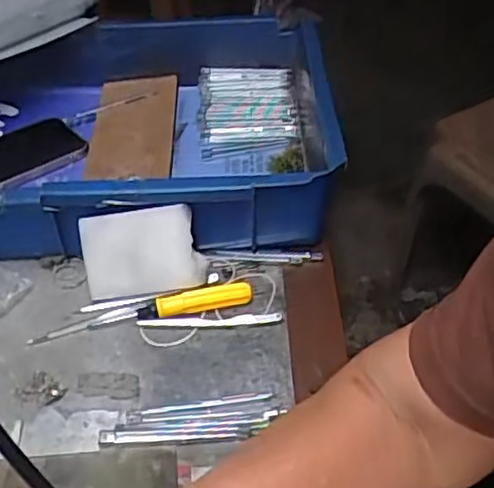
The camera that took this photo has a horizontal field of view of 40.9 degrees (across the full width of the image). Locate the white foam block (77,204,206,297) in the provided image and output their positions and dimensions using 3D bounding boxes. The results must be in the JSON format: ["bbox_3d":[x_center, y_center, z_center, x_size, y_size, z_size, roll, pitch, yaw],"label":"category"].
[{"bbox_3d":[-0.077,0.005,0.481,0.086,0.061,0.008,-7,7,8],"label":"white foam block"}]

